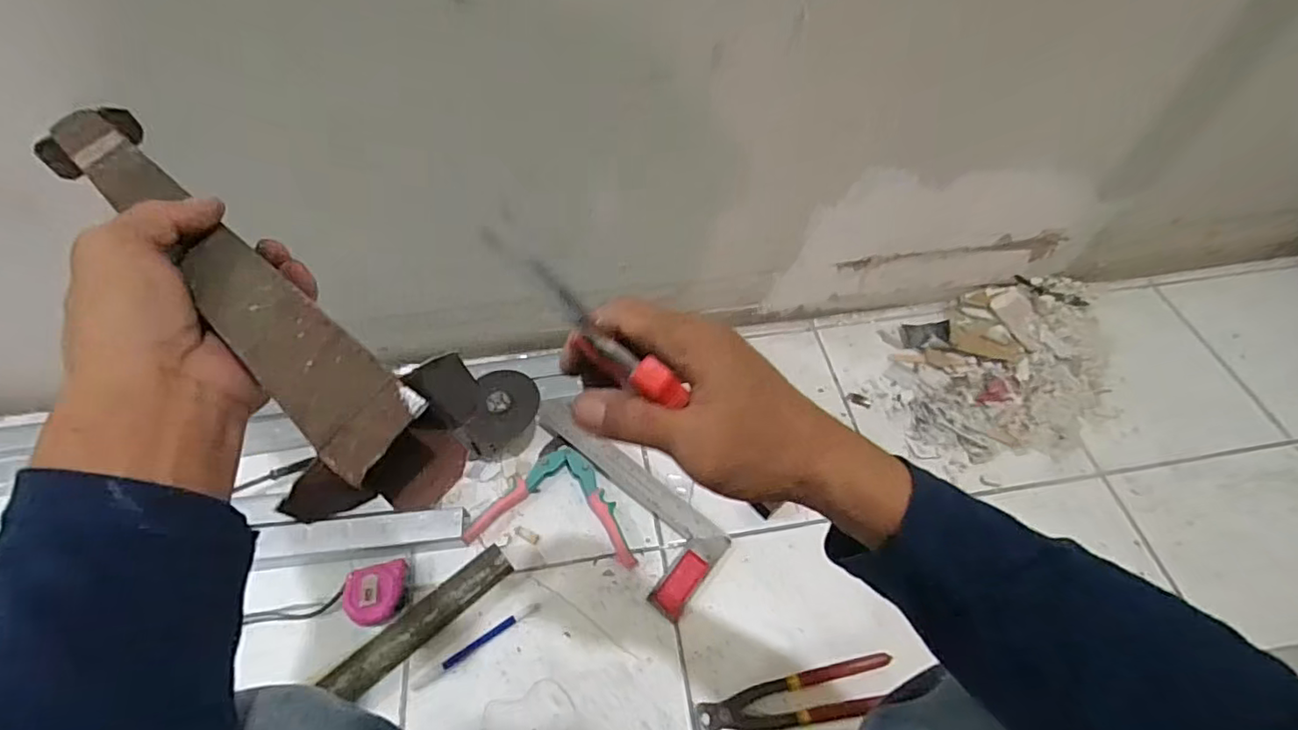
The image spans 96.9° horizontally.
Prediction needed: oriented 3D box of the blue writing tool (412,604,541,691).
[{"bbox_3d":[-0.192,0.313,0.647,0.149,0.010,0.011,-30,62,-18],"label":"blue writing tool"}]

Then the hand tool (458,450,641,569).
[{"bbox_3d":[-0.112,0.172,0.736,0.206,0.016,0.133,8,55,5],"label":"hand tool"}]

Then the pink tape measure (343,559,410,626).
[{"bbox_3d":[-0.312,0.264,0.660,0.067,0.040,0.066,-7,56,-6],"label":"pink tape measure"}]

